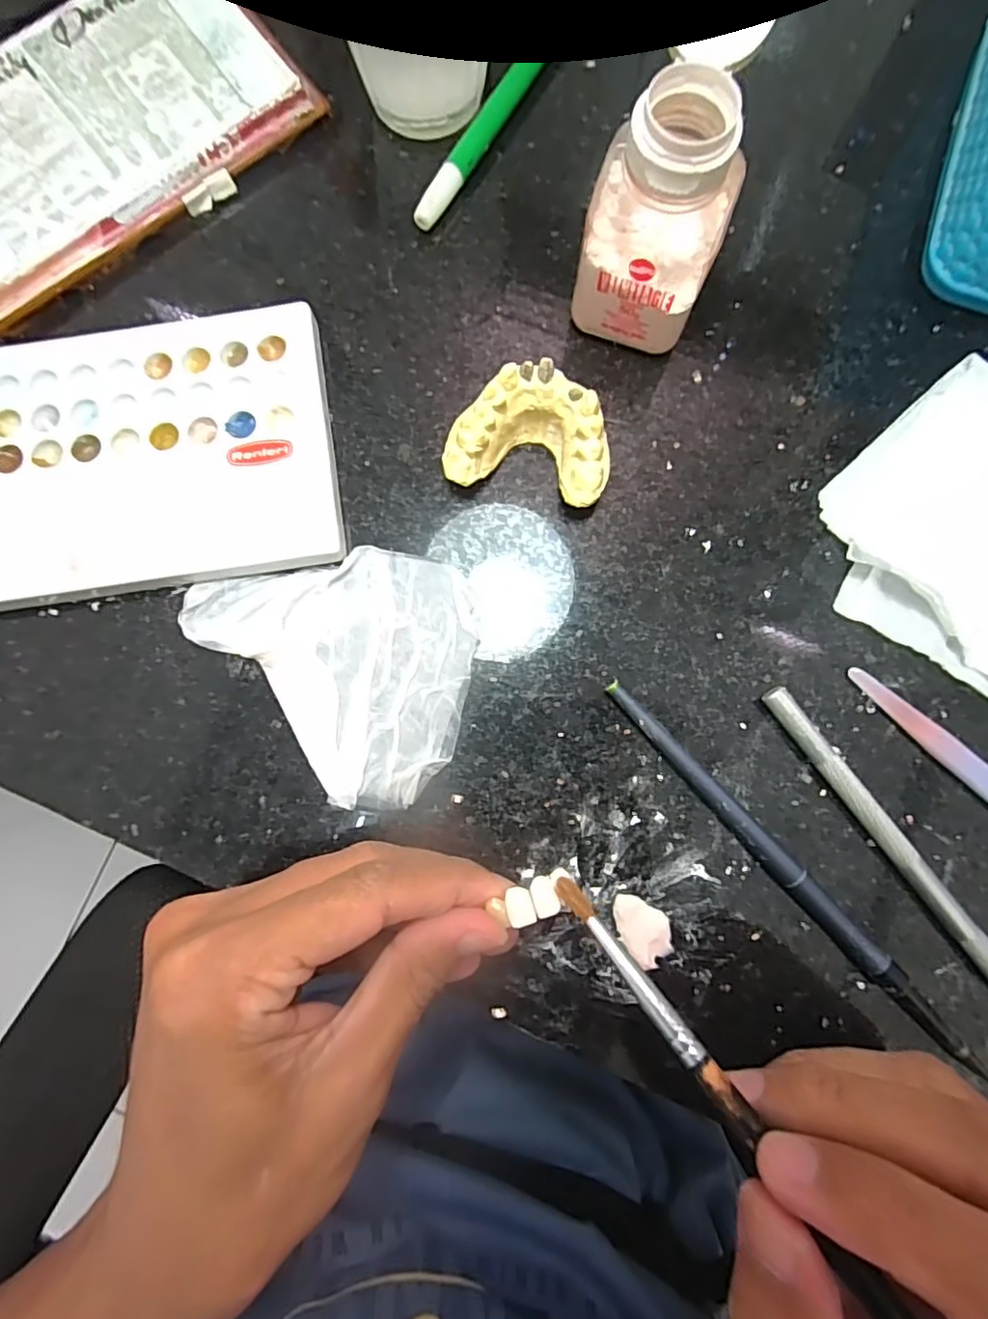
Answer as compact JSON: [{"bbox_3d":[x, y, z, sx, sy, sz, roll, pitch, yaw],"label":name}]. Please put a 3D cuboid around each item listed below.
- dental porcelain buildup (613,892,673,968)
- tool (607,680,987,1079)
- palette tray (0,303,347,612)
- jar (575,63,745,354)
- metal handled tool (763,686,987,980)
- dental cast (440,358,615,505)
[{"bbox_3d":[0.049,0.088,0.188,0.016,0.004,0.023,-35,84,-3],"label":"dental porcelain buildup"},{"bbox_3d":[0.094,0.068,0.187,0.009,0.009,0.159,-42,85,-4],"label":"tool"},{"bbox_3d":[-0.133,-0.070,0.204,0.151,0.012,0.092,-8,83,0],"label":"palette tray"},{"bbox_3d":[0.051,-0.134,0.181,0.041,0.069,0.032,20,84,3],"label":"jar"},{"bbox_3d":[0.135,0.063,0.187,0.010,0.009,0.134,-37,84,-3],"label":"metal handled tool"},{"bbox_3d":[0.013,-0.076,0.197,0.054,0.026,0.037,12,84,2],"label":"dental cast"}]

